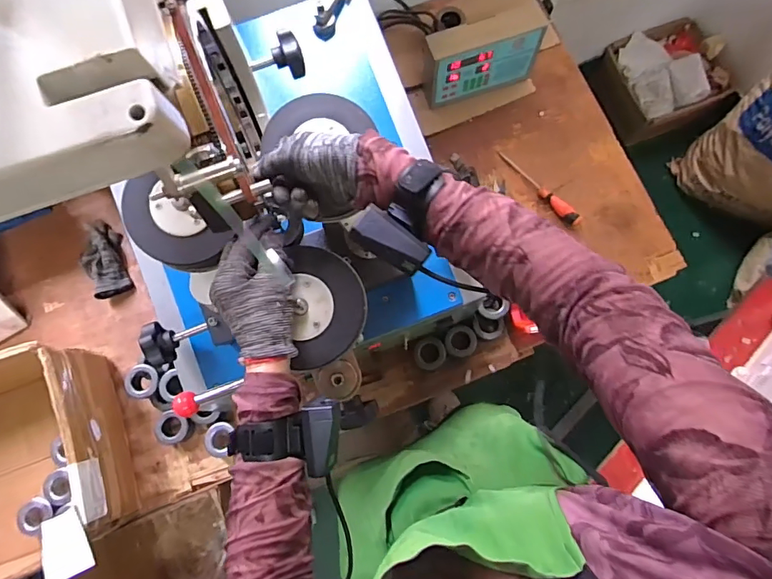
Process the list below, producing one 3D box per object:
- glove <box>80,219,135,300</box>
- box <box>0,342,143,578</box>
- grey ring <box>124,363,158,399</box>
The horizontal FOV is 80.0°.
[{"bbox_3d":[-0.565,-0.059,0.917,0.083,0.033,0.150,-9,94,-1],"label":"glove"},{"bbox_3d":[-0.634,0.299,0.785,0.321,0.189,0.331,-20,79,-3],"label":"box"},{"bbox_3d":[-0.443,0.165,0.832,0.057,0.016,0.060,0,78,1],"label":"grey ring"}]

